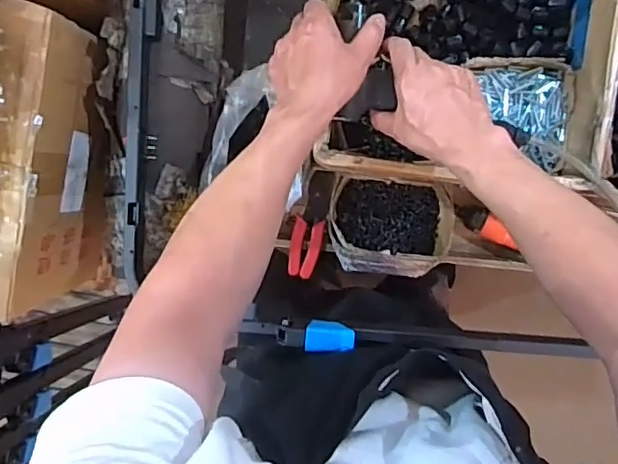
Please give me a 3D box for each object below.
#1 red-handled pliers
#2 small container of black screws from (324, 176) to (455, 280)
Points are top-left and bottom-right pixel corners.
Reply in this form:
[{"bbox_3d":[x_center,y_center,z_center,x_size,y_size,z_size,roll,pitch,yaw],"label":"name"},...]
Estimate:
[{"bbox_3d":[0.003,-0.013,0.860,0.044,0.021,0.164,15,83,-1],"label":"red-handled pliers"},{"bbox_3d":[0.117,-0.007,0.820,0.175,0.073,0.140,8,97,0],"label":"small container of black screws"}]

